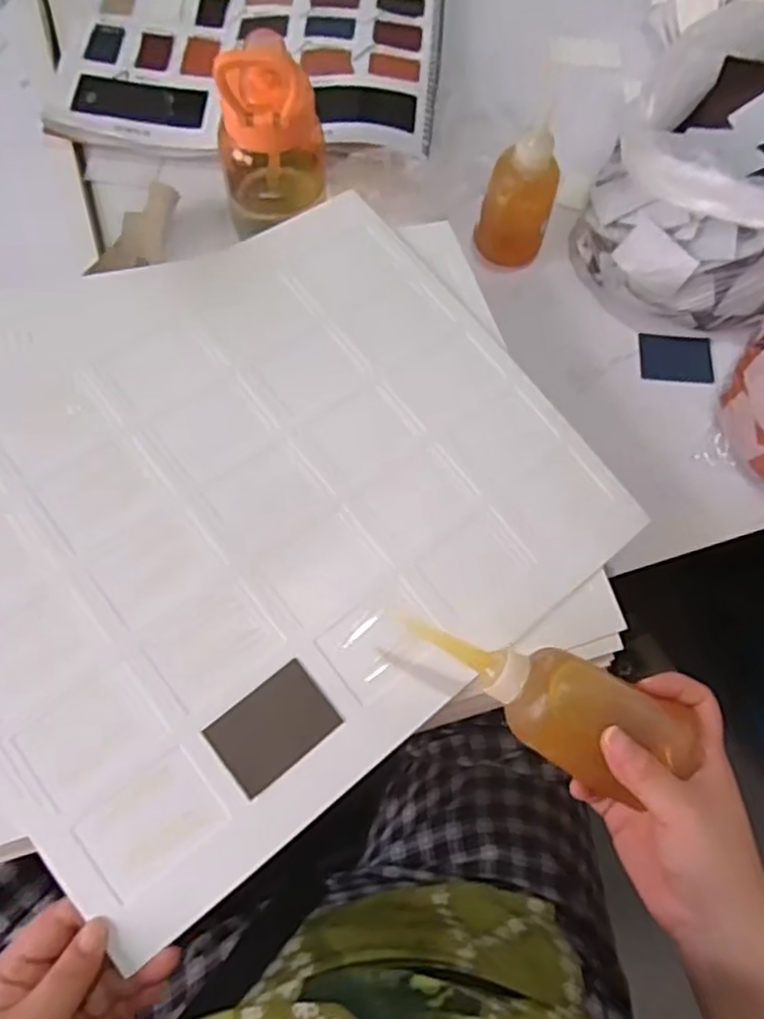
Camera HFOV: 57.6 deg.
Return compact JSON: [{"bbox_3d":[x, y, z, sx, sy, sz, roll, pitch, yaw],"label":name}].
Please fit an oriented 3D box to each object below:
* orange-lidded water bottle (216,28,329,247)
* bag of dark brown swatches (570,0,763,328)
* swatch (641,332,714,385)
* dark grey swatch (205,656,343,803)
[{"bbox_3d":[-0.088,-0.293,0.551,0.079,0.163,0.069,-43,77,-15],"label":"orange-lidded water bottle"},{"bbox_3d":[0.314,-0.305,0.617,0.202,0.129,0.274,40,74,11],"label":"bag of dark brown swatches"},{"bbox_3d":[0.269,-0.139,0.637,0.067,0.004,0.048,3,70,-4],"label":"swatch"},{"bbox_3d":[-0.063,0.127,0.406,0.067,0.004,0.047,-36,81,-21],"label":"dark grey swatch"}]

